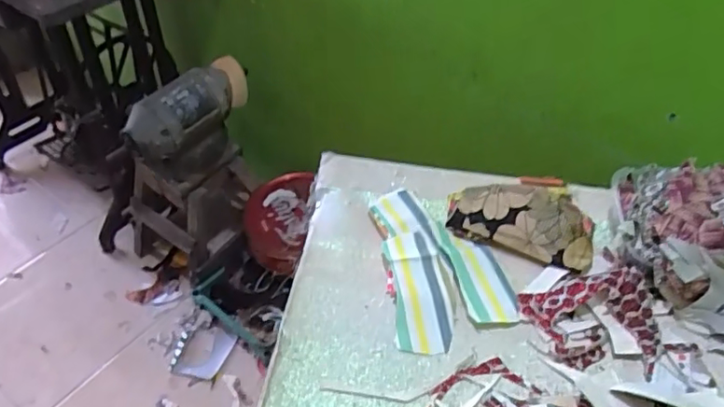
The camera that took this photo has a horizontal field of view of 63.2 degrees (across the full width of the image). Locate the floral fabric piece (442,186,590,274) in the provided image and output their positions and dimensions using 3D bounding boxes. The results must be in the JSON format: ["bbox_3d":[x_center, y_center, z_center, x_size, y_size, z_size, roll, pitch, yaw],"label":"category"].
[{"bbox_3d":[0.174,0.018,0.632,0.151,0.043,0.074,20,48,19],"label":"floral fabric piece"}]

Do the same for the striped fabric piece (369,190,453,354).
[{"bbox_3d":[0.051,0.064,0.599,0.058,0.024,0.182,-6,45,-6],"label":"striped fabric piece"}]

